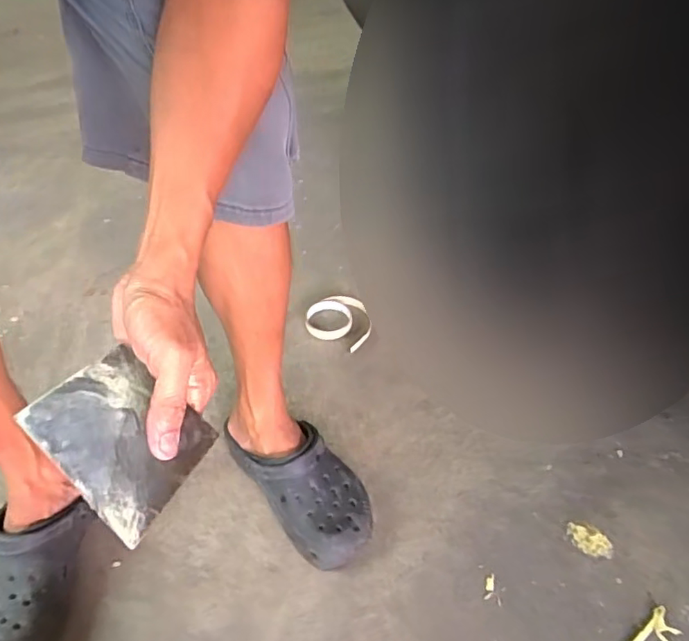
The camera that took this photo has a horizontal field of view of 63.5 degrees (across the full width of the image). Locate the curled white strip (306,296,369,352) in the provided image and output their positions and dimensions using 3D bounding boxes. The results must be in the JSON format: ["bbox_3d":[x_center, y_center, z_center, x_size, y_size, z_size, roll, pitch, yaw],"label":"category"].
[{"bbox_3d":[-0.013,-0.003,0.973,0.120,0.028,0.095,18,47,18],"label":"curled white strip"}]

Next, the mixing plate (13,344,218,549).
[{"bbox_3d":[-0.150,0.076,0.374,0.115,0.004,0.083,40,68,15],"label":"mixing plate"}]

